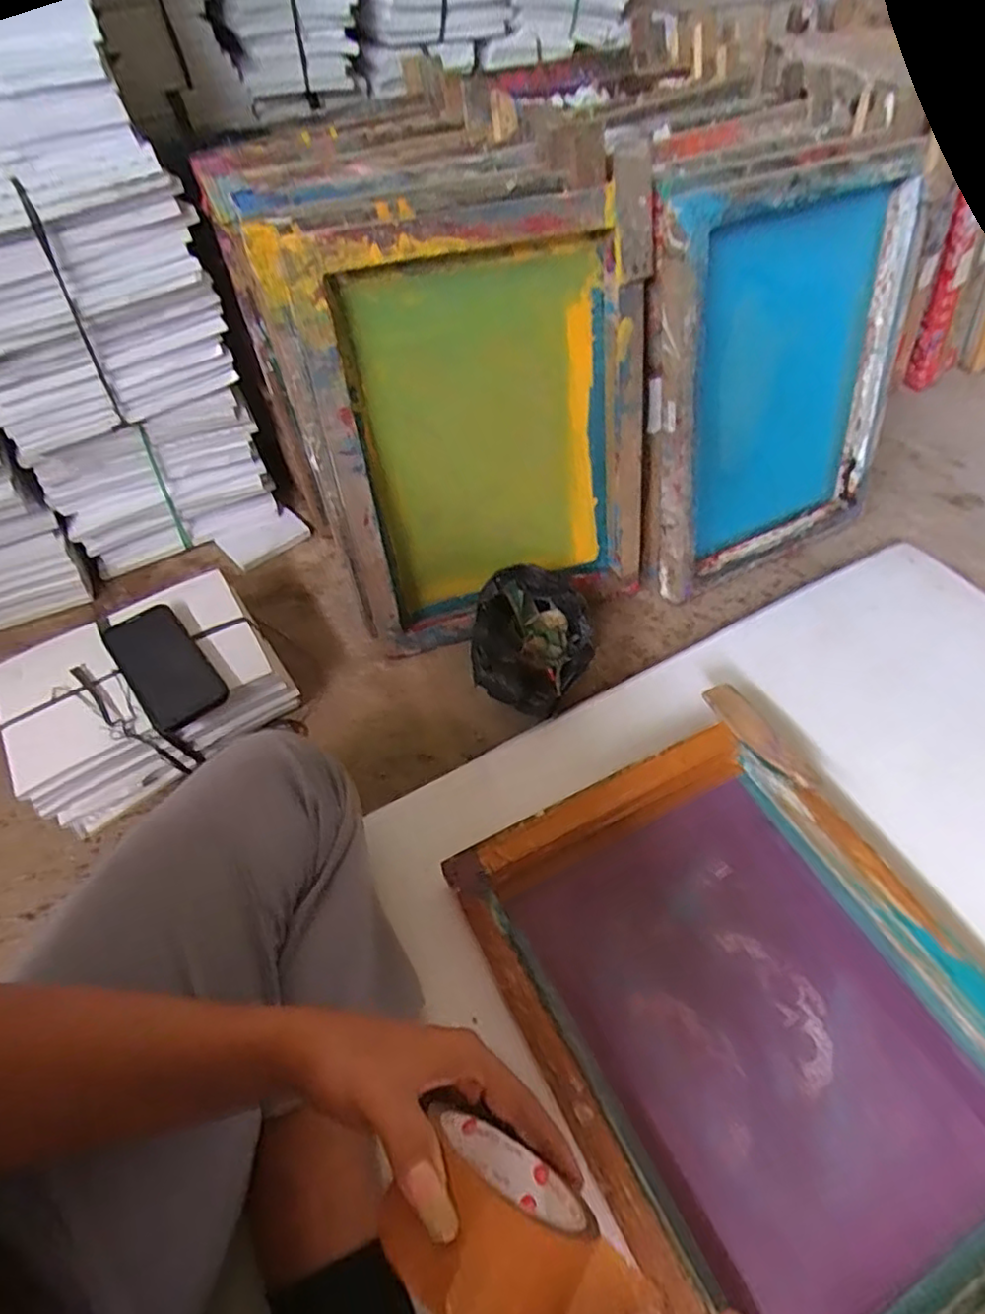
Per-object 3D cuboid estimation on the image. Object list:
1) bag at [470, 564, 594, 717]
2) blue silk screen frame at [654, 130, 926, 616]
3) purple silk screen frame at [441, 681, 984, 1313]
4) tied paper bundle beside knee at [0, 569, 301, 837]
[{"bbox_3d":[0.047,-0.013,0.797,0.141,0.096,0.166,-5,51,0],"label":"bag"},{"bbox_3d":[0.350,-0.325,0.806,0.335,0.469,0.046,-26,43,-13],"label":"blue silk screen frame"},{"bbox_3d":[0.222,0.296,0.548,0.363,0.055,0.470,-25,54,-15],"label":"purple silk screen frame"},{"bbox_3d":[-0.401,0.043,0.770,0.281,0.119,0.204,-29,57,-20],"label":"tied paper bundle beside knee"}]

